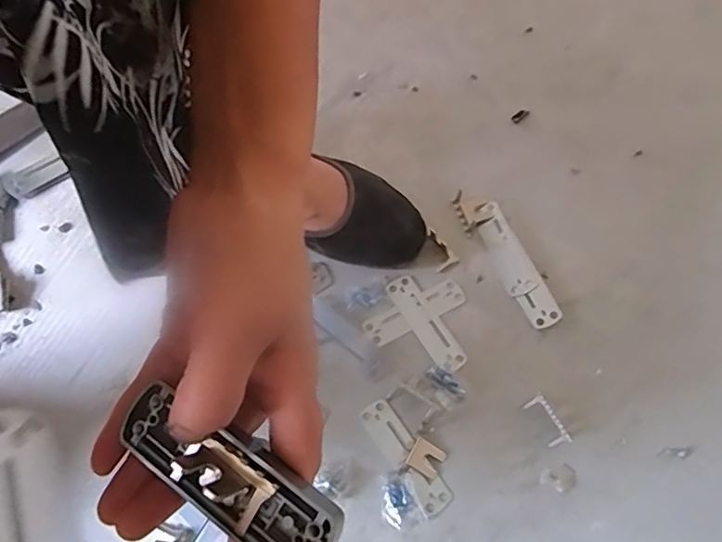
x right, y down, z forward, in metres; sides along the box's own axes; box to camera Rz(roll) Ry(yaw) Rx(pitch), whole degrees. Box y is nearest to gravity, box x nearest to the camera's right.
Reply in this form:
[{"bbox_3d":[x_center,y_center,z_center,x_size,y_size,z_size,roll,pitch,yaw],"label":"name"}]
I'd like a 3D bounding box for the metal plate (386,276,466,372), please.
[{"bbox_3d":[0.056,0.045,0.490,0.027,0.004,0.094,-29,69,-14],"label":"metal plate"}]

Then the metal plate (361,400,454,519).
[{"bbox_3d":[0.036,0.146,0.444,0.026,0.004,0.095,-31,69,-14],"label":"metal plate"}]

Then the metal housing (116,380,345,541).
[{"bbox_3d":[-0.052,0.083,0.224,0.095,0.017,0.034,28,90,17],"label":"metal housing"}]

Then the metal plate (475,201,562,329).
[{"bbox_3d":[0.140,-0.007,0.513,0.032,0.007,0.126,-21,67,-10],"label":"metal plate"}]

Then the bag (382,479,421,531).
[{"bbox_3d":[0.029,0.178,0.428,0.024,0.004,0.033,-25,68,-12],"label":"bag"}]

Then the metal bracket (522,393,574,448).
[{"bbox_3d":[0.148,0.120,0.446,0.016,0.019,0.042,-25,68,-12],"label":"metal bracket"}]

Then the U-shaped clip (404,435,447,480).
[{"bbox_3d":[0.051,0.147,0.441,0.026,0.004,0.023,31,68,13],"label":"U-shaped clip"}]

